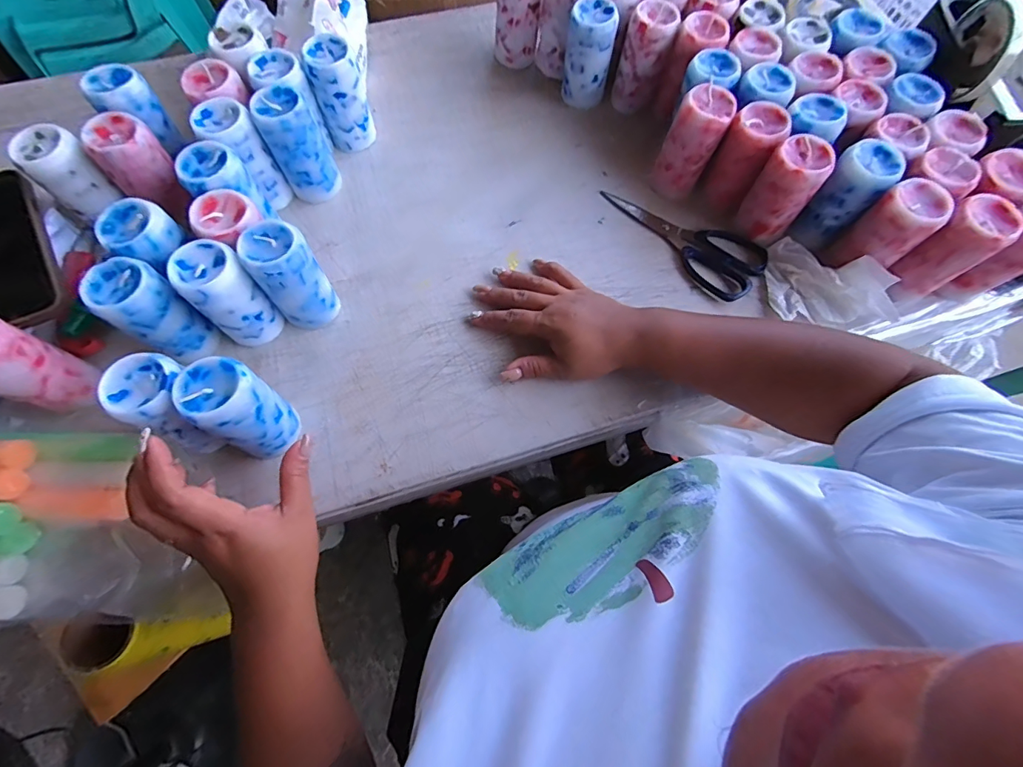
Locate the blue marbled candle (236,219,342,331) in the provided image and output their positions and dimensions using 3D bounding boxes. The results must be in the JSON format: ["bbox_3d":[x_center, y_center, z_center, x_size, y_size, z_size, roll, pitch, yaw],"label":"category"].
[{"bbox_3d":[-0.190,-0.091,0.391,0.051,0.093,0.048,-35,76,-13],"label":"blue marbled candle"}]

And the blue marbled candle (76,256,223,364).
[{"bbox_3d":[-0.294,-0.060,0.372,0.054,0.083,0.047,39,74,11],"label":"blue marbled candle"}]

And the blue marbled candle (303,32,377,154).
[{"bbox_3d":[-0.176,-0.298,0.466,0.046,0.091,0.046,-14,72,-7],"label":"blue marbled candle"}]

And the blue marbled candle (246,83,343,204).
[{"bbox_3d":[-0.209,-0.233,0.441,0.054,0.094,0.053,-21,73,-9],"label":"blue marbled candle"}]

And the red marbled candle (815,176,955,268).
[{"bbox_3d":[0.341,-0.140,0.414,0.049,0.088,0.046,23,72,6],"label":"red marbled candle"}]

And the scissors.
[{"bbox_3d":[0.185,-0.163,0.468,0.080,0.009,0.177,-38,77,-14],"label":"scissors"}]

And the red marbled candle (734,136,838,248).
[{"bbox_3d":[0.258,-0.182,0.431,0.051,0.093,0.042,38,74,10],"label":"red marbled candle"}]

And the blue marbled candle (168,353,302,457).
[{"bbox_3d":[-0.207,0.020,0.349,0.055,0.098,0.049,34,73,9],"label":"blue marbled candle"}]

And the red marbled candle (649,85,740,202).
[{"bbox_3d":[0.180,-0.243,0.454,0.048,0.090,0.054,29,72,7],"label":"red marbled candle"}]

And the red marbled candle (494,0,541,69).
[{"bbox_3d":[0.008,-0.428,0.524,0.050,0.101,0.050,5,71,-1],"label":"red marbled candle"}]

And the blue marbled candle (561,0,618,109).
[{"bbox_3d":[0.084,-0.366,0.499,0.048,0.088,0.045,7,71,0],"label":"blue marbled candle"}]

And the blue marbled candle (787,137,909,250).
[{"bbox_3d":[0.317,-0.180,0.431,0.046,0.089,0.051,43,75,12],"label":"blue marbled candle"}]

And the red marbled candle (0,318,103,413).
[{"bbox_3d":[-0.385,-0.013,0.352,0.055,0.084,0.048,19,71,4],"label":"red marbled candle"}]

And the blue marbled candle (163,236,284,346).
[{"bbox_3d":[-0.241,-0.074,0.385,0.049,0.093,0.050,37,73,10],"label":"blue marbled candle"}]

